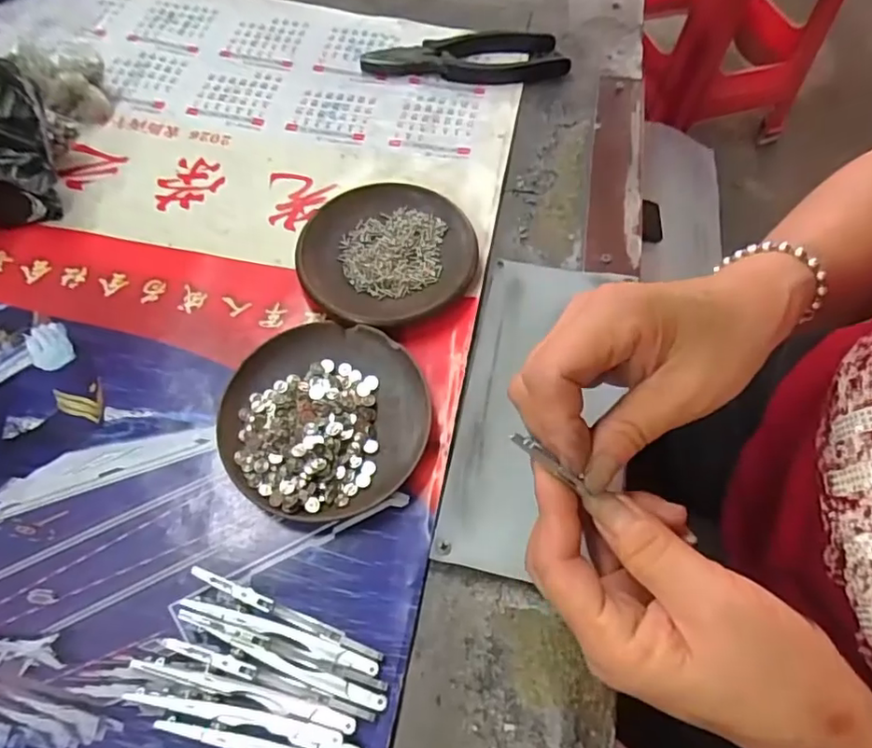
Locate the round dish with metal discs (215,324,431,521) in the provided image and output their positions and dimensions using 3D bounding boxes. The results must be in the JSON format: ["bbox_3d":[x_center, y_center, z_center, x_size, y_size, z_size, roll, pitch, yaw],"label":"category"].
[{"bbox_3d":[-0.063,0.023,0.327,0.113,0.020,0.112,0,62,0],"label":"round dish with metal discs"}]

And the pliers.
[{"bbox_3d":[0.023,-0.255,0.471,0.161,0.017,0.049,-1,62,0],"label":"pliers"}]

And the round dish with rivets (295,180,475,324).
[{"bbox_3d":[-0.033,-0.077,0.381,0.111,0.017,0.108,0,62,0],"label":"round dish with rivets"}]

